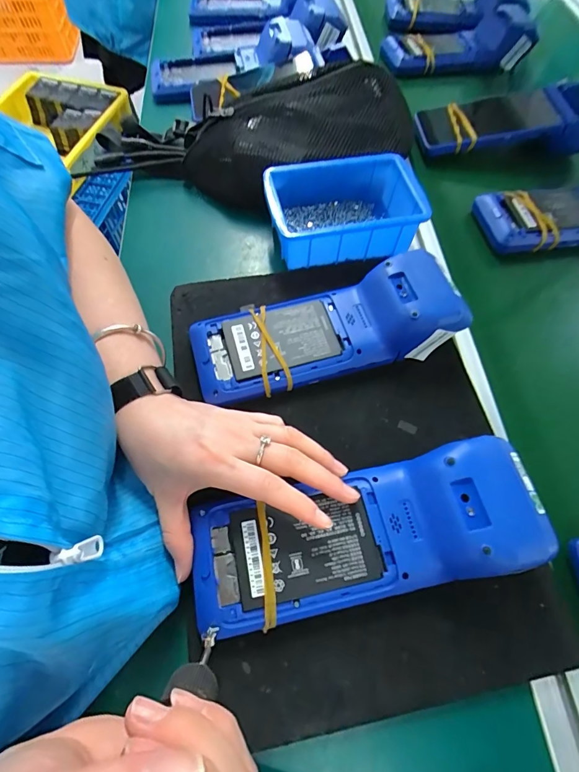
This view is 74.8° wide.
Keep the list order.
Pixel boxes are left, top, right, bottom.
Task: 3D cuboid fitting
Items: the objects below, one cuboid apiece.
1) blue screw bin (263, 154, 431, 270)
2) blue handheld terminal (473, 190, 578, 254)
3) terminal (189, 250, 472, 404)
[{"bbox_3d":[0.055,-0.175,0.388,0.150,0.052,0.103,-7,65,-5],"label":"blue screw bin"},{"bbox_3d":[0.326,-0.202,0.427,0.231,0.045,0.081,-8,65,-5],"label":"blue handheld terminal"},{"bbox_3d":[0.028,-0.052,0.317,0.220,0.052,0.085,-14,66,-8],"label":"terminal"}]

